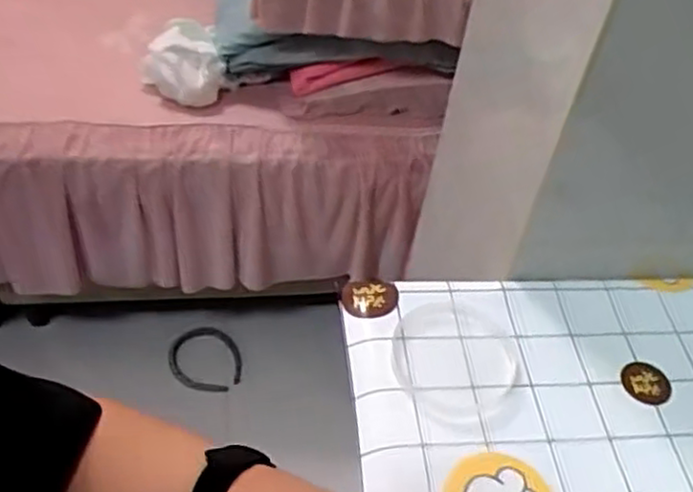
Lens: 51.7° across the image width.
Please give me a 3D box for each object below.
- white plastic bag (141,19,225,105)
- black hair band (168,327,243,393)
[{"bbox_3d":[-0.258,-0.292,1.137,0.126,0.081,0.115,-2,46,-15],"label":"white plastic bag"},{"bbox_3d":[-0.279,0.227,1.419,0.138,0.011,0.130,5,61,-9],"label":"black hair band"}]

